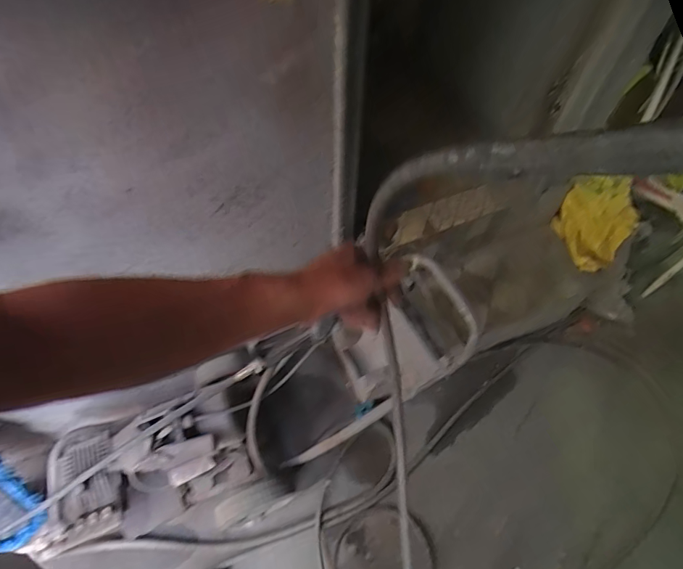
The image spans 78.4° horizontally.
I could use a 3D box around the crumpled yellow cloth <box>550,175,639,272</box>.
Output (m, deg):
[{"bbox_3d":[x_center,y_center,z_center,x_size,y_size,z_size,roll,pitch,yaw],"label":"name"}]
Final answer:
[{"bbox_3d":[0.817,-0.218,1.348,0.226,0.315,0.091,38,25,28],"label":"crumpled yellow cloth"}]

